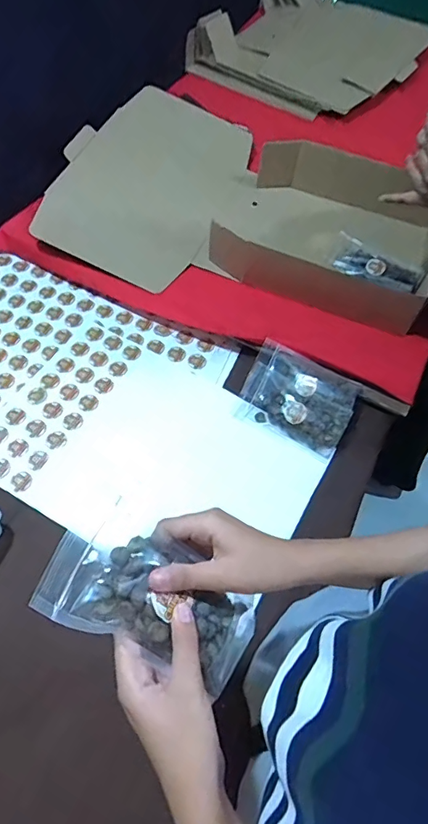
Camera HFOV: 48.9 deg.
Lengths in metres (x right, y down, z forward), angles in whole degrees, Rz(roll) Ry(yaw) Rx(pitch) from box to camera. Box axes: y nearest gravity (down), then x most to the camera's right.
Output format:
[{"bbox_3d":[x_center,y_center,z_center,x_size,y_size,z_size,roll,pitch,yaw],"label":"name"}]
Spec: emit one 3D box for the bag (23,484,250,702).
[{"bbox_3d":[-0.041,0.138,0.357,0.164,0.023,0.091,35,62,-11],"label":"bag"}]

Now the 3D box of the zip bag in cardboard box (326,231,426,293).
[{"bbox_3d":[0.294,-0.268,0.863,0.169,0.036,0.070,24,62,10],"label":"zip bag in cardboard box"}]

